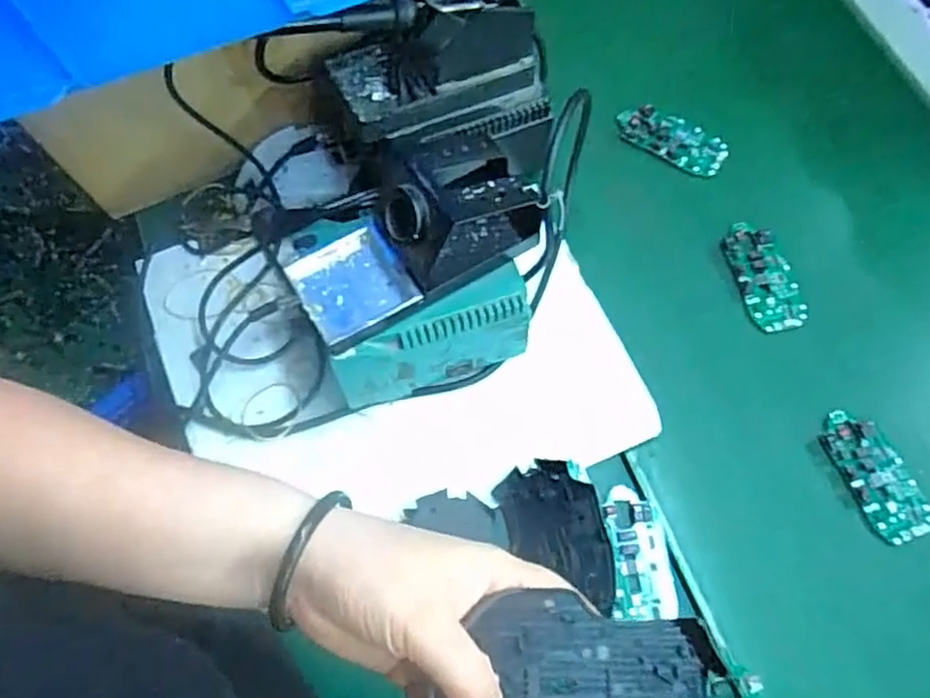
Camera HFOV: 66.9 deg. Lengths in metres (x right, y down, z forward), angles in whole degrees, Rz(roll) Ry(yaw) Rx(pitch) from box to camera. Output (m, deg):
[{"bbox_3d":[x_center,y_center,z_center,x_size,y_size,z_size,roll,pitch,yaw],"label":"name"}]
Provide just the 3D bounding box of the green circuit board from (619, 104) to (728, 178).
[{"bbox_3d":[0.184,-0.188,0.627,0.099,0.010,0.042,29,72,11],"label":"green circuit board"}]

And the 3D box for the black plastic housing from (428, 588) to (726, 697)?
[{"bbox_3d":[0.049,0.140,0.289,0.109,0.015,0.067,6,69,3],"label":"black plastic housing"}]

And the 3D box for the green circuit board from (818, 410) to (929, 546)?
[{"bbox_3d":[0.301,0.092,0.515,0.046,0.006,0.097,-23,70,-8],"label":"green circuit board"}]

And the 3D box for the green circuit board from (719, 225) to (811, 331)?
[{"bbox_3d":[0.245,-0.059,0.573,0.046,0.017,0.092,-19,70,-7],"label":"green circuit board"}]

